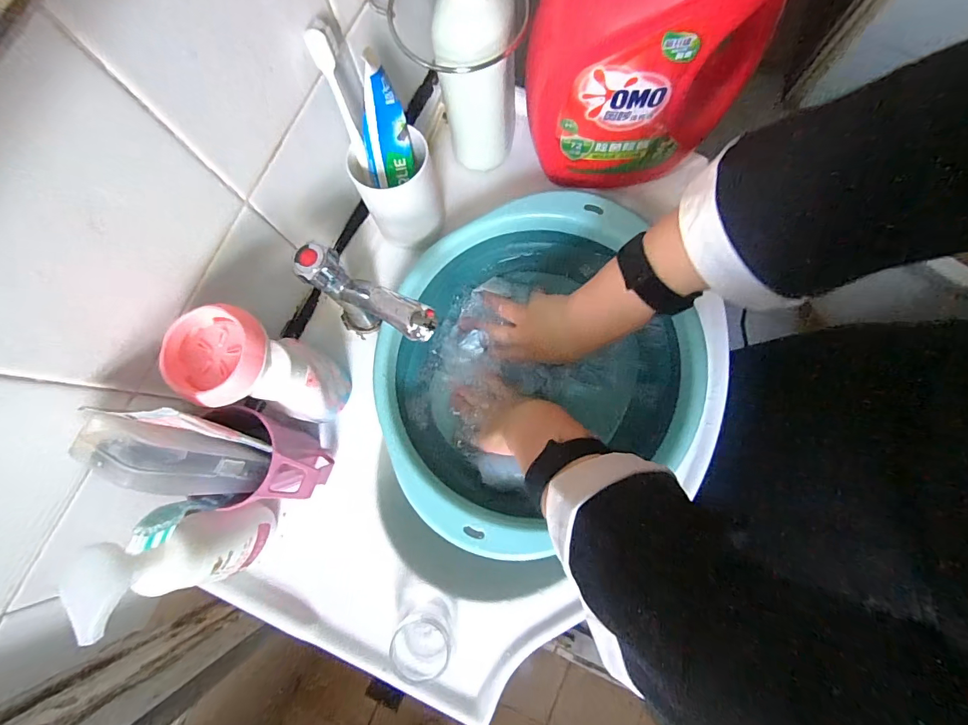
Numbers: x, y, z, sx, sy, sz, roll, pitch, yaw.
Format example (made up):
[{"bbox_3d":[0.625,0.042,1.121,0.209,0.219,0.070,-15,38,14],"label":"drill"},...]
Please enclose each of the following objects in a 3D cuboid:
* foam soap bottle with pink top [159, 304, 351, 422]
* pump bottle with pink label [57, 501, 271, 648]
[{"bbox_3d":[-0.166,0.008,0.347,0.071,0.163,0.064,16,80,3],"label":"foam soap bottle with pink top"},{"bbox_3d":[-0.207,0.138,0.314,0.067,0.147,0.054,-24,80,-4],"label":"pump bottle with pink label"}]

